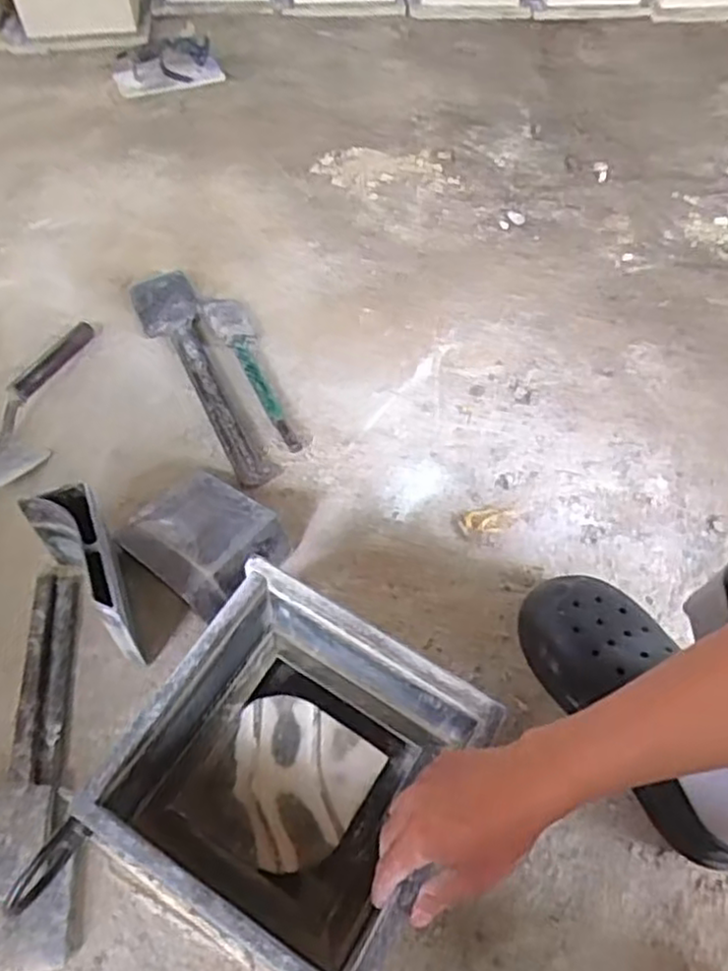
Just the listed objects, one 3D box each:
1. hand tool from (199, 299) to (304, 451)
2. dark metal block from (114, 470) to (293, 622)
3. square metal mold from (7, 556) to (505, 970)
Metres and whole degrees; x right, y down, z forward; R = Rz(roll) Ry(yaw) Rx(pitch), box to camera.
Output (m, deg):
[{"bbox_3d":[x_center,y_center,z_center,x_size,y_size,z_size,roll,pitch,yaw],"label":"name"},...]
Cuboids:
[{"bbox_3d":[-0.133,-0.134,0.841,0.051,0.022,0.234,-18,61,-15],"label":"hand tool"},{"bbox_3d":[-0.164,0.047,0.721,0.148,0.054,0.116,39,63,18],"label":"dark metal block"},{"bbox_3d":[-0.067,0.232,0.559,0.240,0.118,0.258,27,60,12],"label":"square metal mold"}]

